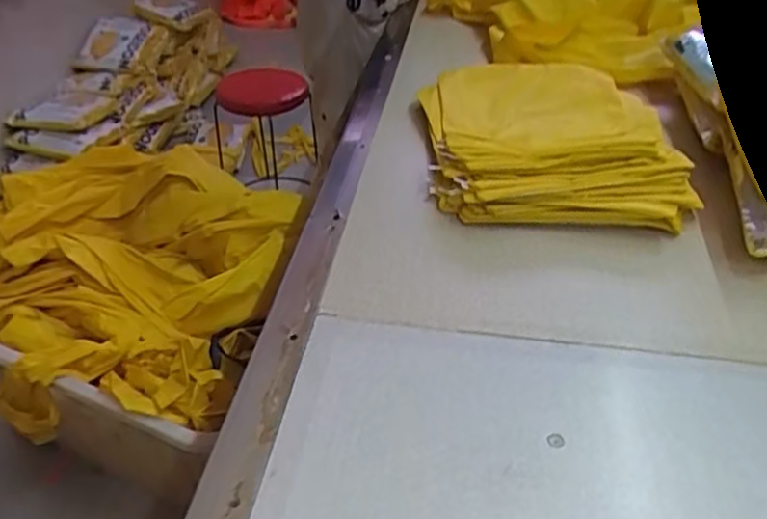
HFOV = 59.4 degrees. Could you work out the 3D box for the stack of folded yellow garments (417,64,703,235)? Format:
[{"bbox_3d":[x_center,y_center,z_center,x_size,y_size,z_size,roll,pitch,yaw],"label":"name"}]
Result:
[{"bbox_3d":[0.222,-0.170,0.922,0.327,0.064,0.364,5,39,6],"label":"stack of folded yellow garments"}]

